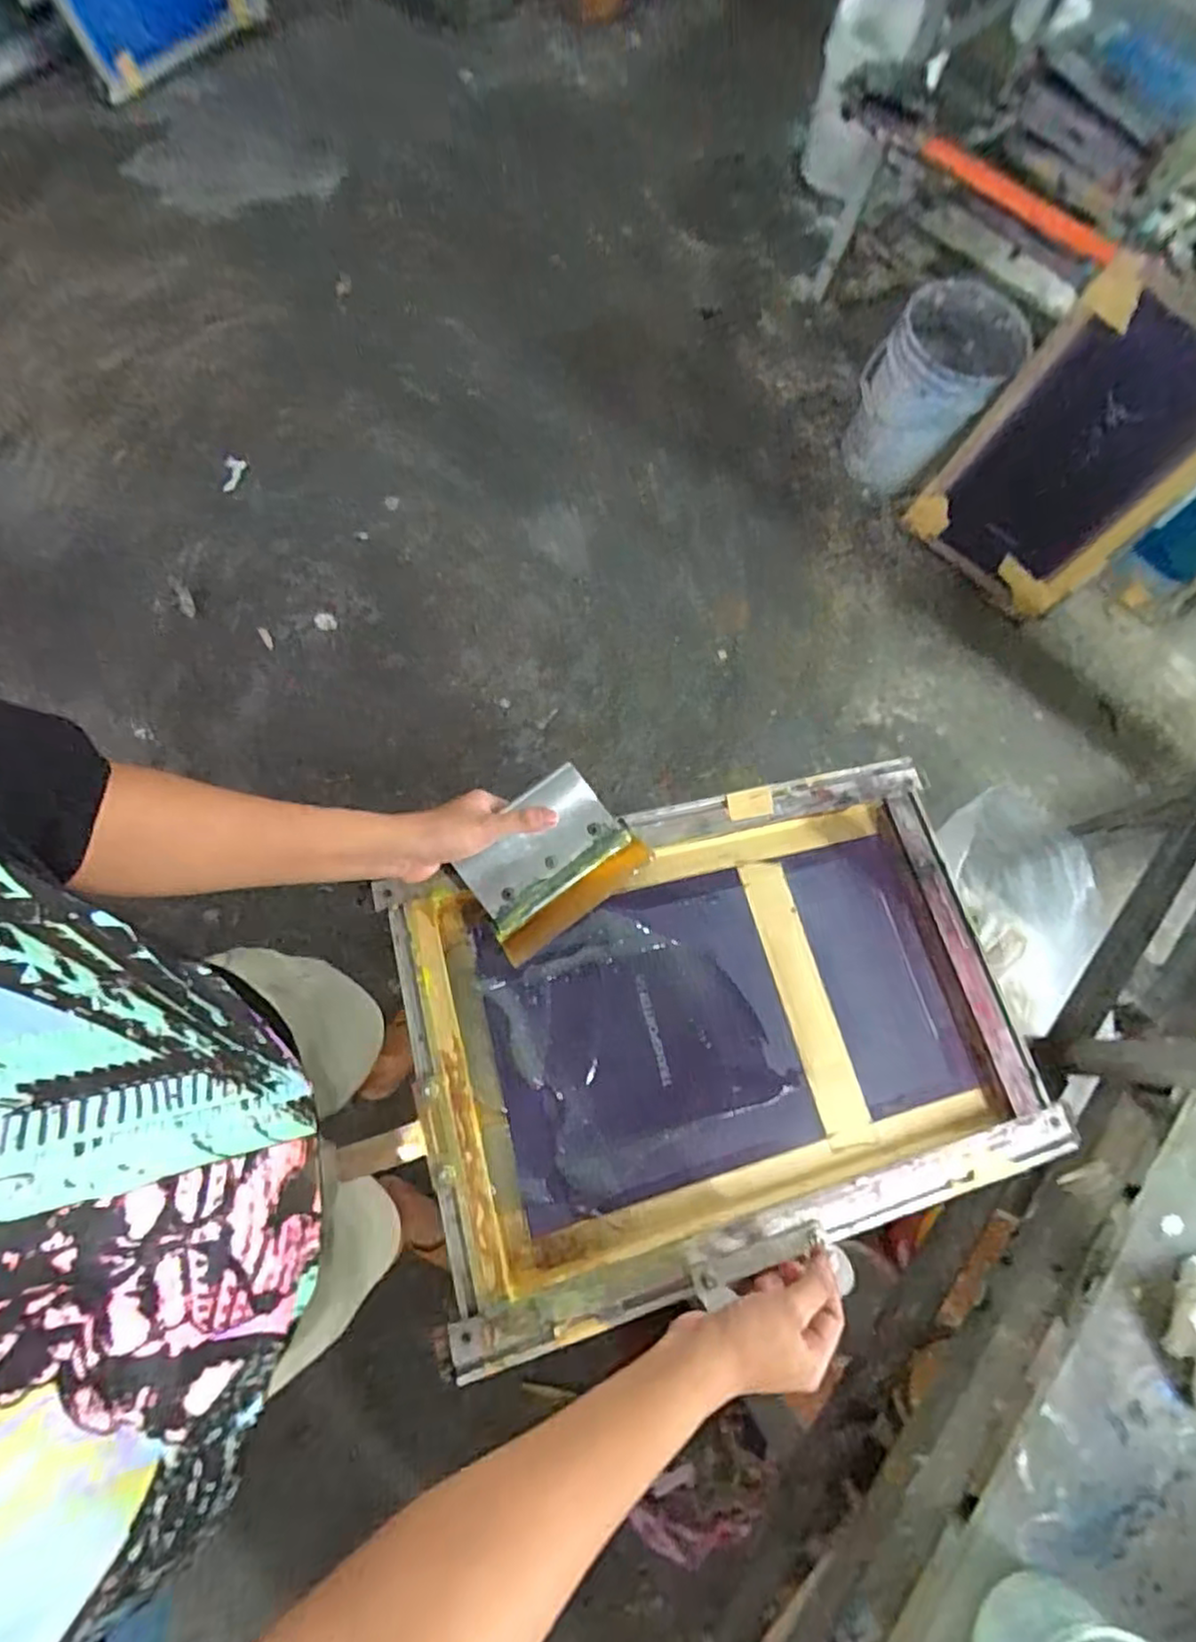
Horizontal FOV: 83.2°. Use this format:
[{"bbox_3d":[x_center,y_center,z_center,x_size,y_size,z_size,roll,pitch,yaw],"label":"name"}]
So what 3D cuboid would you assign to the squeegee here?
[{"bbox_3d":[-0.045,0.038,0.608,0.150,0.016,0.118,-39,97,-7],"label":"squeegee"}]

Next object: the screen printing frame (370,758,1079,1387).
[{"bbox_3d":[0.118,0.182,0.625,0.546,0.039,0.394,-12,72,-13],"label":"screen printing frame"}]

